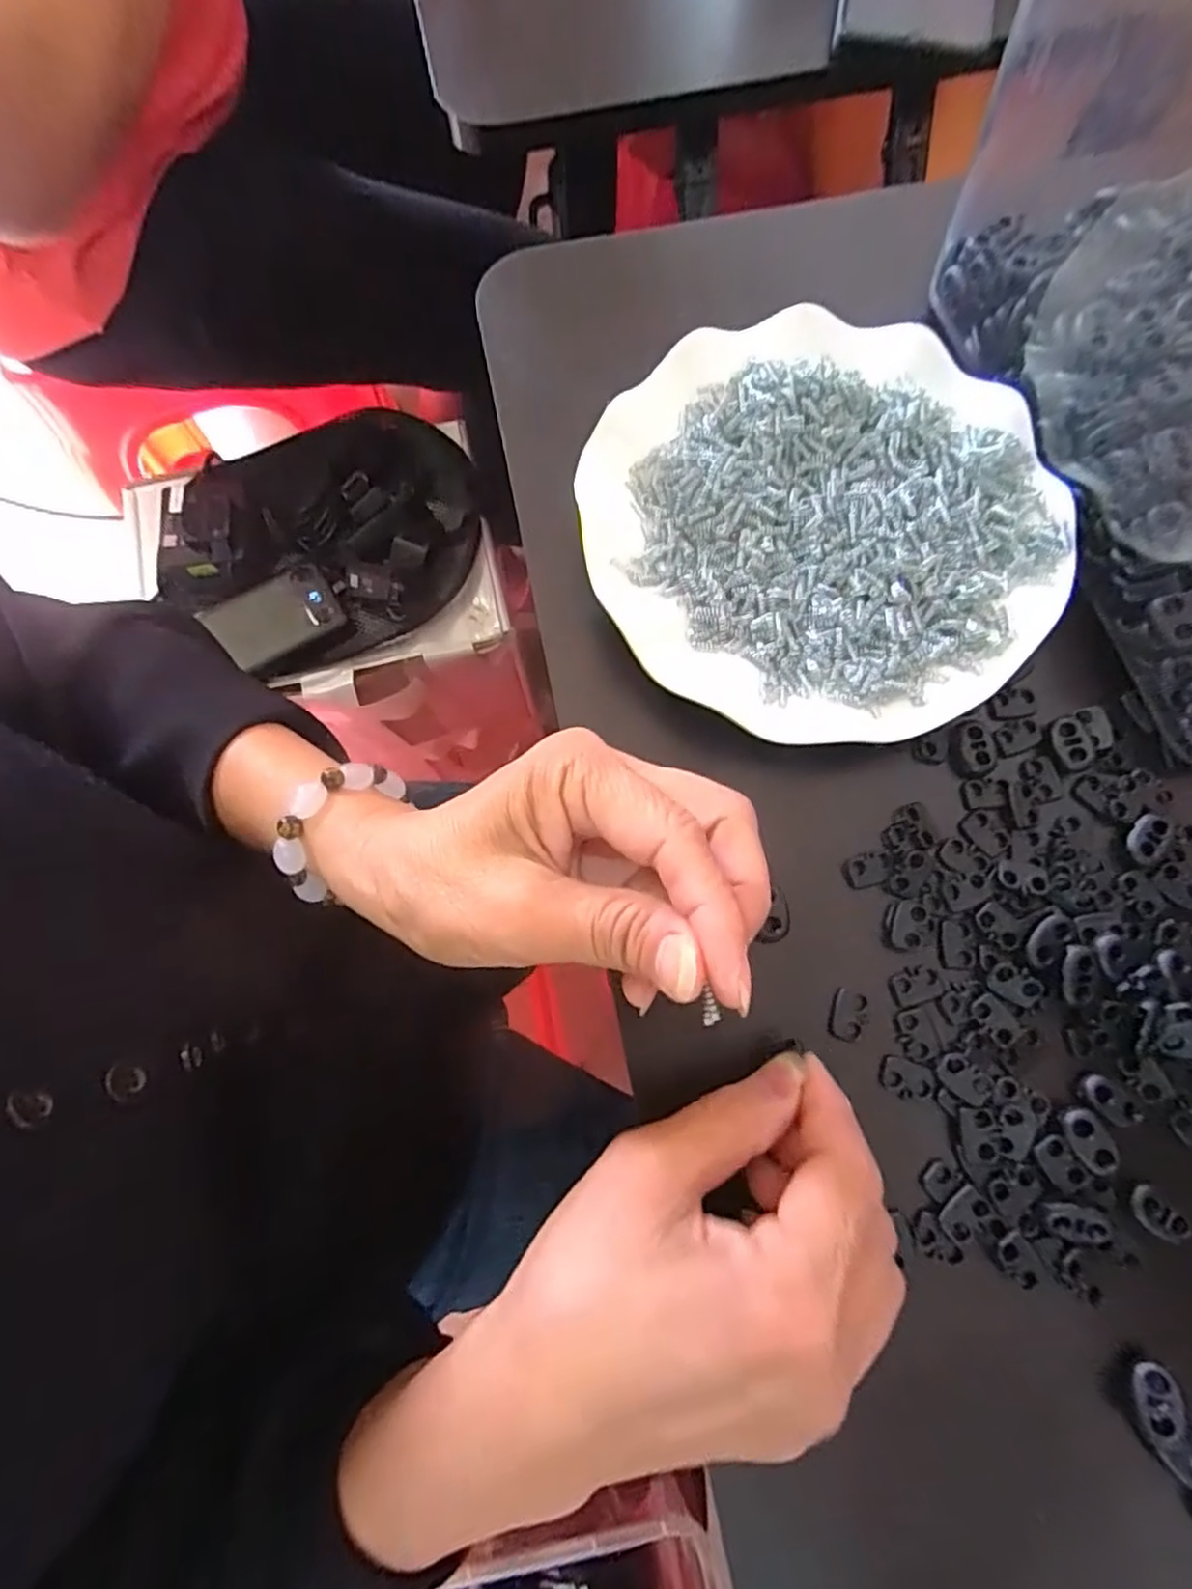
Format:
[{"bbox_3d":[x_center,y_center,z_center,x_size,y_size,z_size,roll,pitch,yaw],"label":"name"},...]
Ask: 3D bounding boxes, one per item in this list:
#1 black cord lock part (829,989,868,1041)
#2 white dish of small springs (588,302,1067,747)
[{"bbox_3d":[0.091,0.080,0.246,0.011,0.004,0.017,17,79,4],"label":"black cord lock part"},{"bbox_3d":[0.086,-0.107,0.268,0.173,0.017,0.175,-30,79,-5],"label":"white dish of small springs"}]

